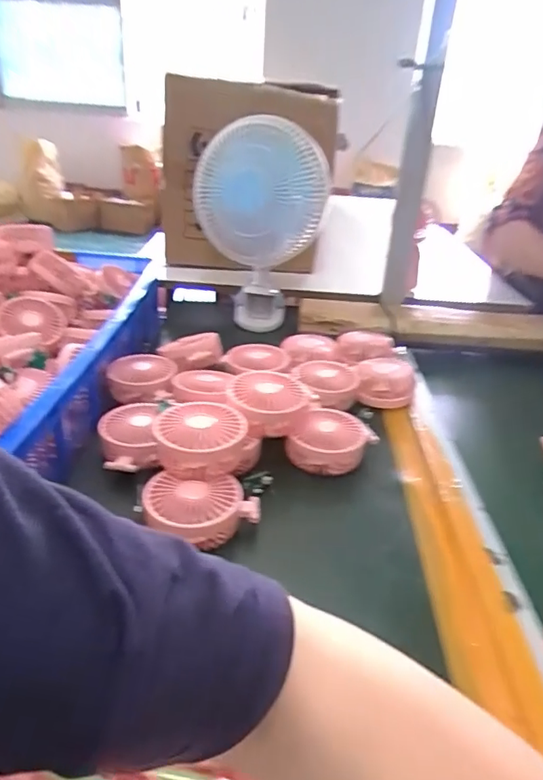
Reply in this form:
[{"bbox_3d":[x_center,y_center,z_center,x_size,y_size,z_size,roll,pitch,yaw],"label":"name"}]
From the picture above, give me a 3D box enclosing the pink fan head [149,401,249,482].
[{"bbox_3d":[-0.070,0.055,0.530,0.094,0.056,0.094,0,29,-9],"label":"pink fan head"}]

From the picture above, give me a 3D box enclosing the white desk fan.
[{"bbox_3d":[-0.029,-0.294,0.939,0.219,0.340,0.224,0,29,-8],"label":"white desk fan"}]

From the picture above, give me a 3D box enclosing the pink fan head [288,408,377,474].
[{"bbox_3d":[0.072,0.064,0.605,0.076,0.049,0.095,23,34,30],"label":"pink fan head"}]

